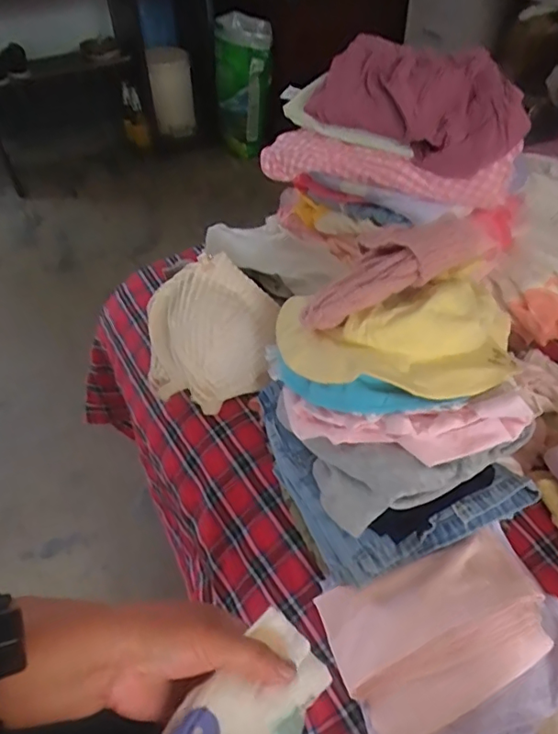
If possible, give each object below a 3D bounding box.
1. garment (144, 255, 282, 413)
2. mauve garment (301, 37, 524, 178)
[{"bbox_3d":[-0.079,-0.038,0.629,0.151,0.102,0.136,0,46,2],"label":"garment"},{"bbox_3d":[0.168,-0.312,0.656,0.116,0.095,0.241,-29,52,-23],"label":"mauve garment"}]

